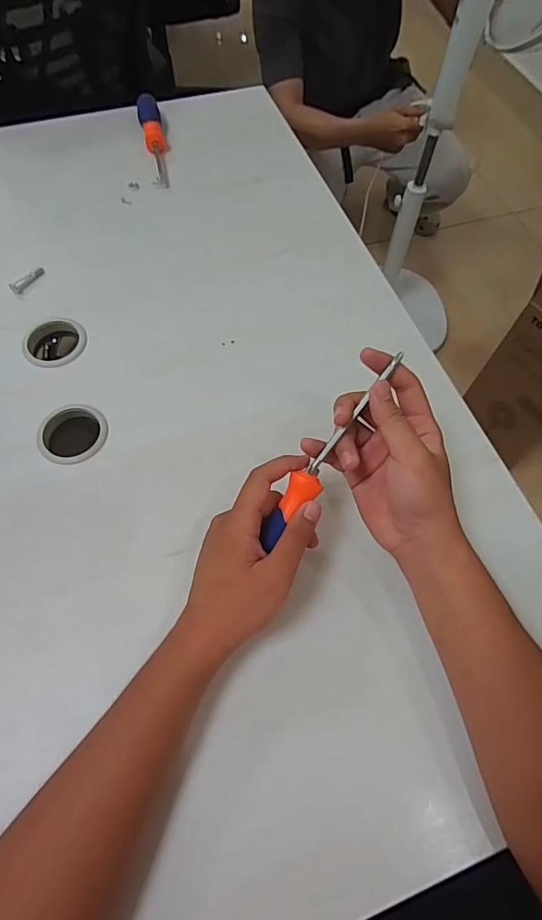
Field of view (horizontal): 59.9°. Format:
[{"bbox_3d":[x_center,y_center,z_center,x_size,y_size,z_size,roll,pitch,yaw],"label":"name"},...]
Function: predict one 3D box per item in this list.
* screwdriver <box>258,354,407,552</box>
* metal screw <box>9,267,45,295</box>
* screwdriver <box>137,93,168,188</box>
[{"bbox_3d":[0.046,-0.008,0.371,0.024,0.023,0.180,36,93,15],"label":"screwdriver"},{"bbox_3d":[-0.281,-0.209,0.546,0.013,0.007,0.044,35,67,15],"label":"metal screw"},{"bbox_3d":[-0.161,-0.445,0.654,0.029,0.033,0.164,-11,64,-8],"label":"screwdriver"}]

